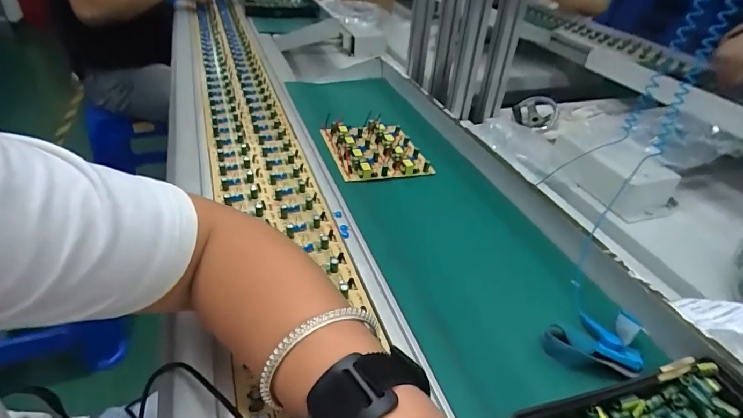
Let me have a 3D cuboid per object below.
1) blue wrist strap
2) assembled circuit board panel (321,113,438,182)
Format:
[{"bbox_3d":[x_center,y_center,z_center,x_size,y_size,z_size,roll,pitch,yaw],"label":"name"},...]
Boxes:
[{"bbox_3d":[0.173,0.100,0.337,0.068,0.022,0.048,15,38,13],"label":"blue wrist strap"},{"bbox_3d":[0.000,-0.087,0.581,0.111,0.028,0.147,-10,39,-19],"label":"assembled circuit board panel"}]

